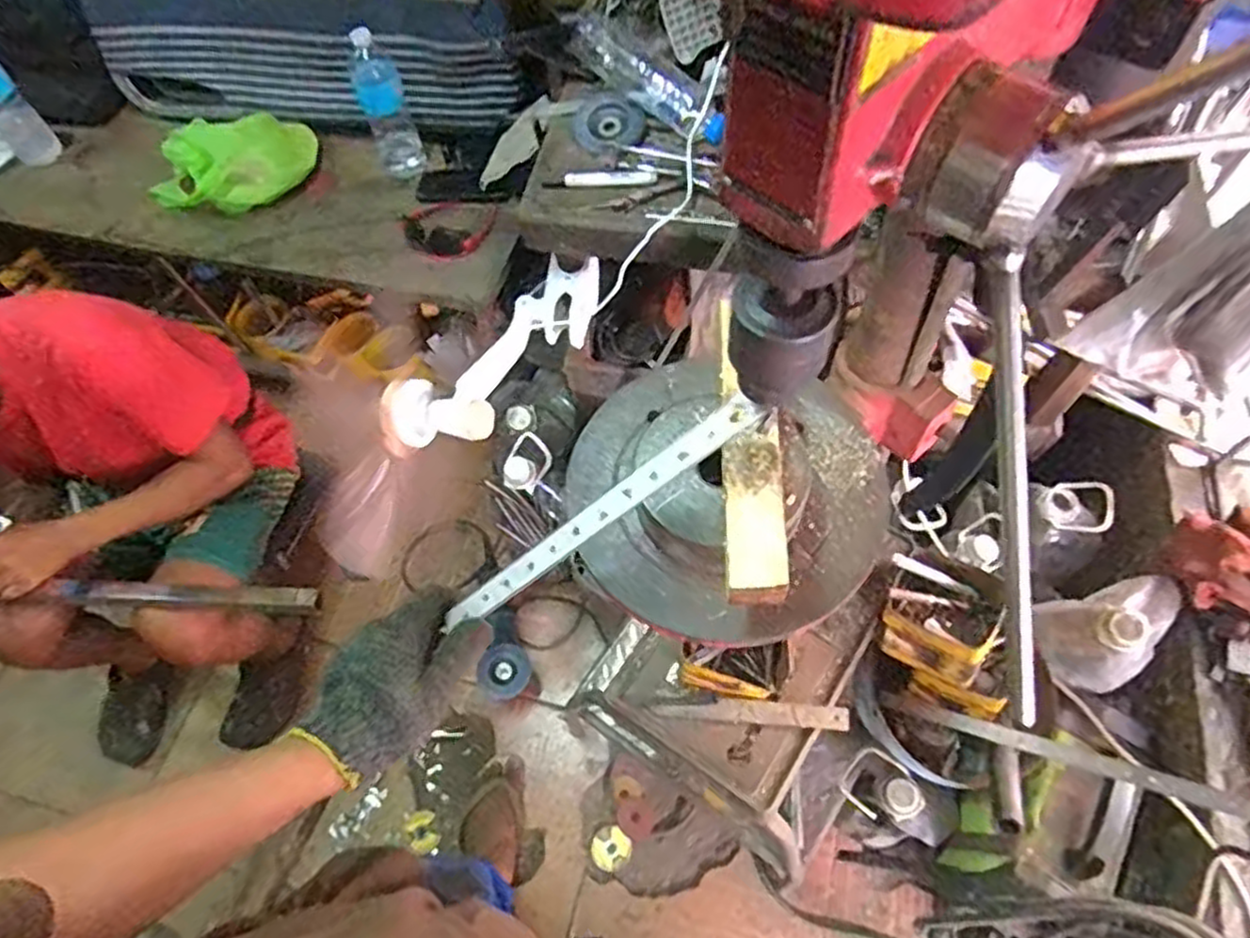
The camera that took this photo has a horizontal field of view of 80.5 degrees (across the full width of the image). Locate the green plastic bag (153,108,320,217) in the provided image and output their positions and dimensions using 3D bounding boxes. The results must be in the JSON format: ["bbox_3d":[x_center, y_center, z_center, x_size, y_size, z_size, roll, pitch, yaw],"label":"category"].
[{"bbox_3d":[-0.716,-0.563,1.349,0.301,0.115,0.156,-32,65,-13],"label":"green plastic bag"}]

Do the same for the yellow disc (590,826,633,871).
[{"bbox_3d":[-0.024,0.663,1.287,0.068,0.020,0.069,37,70,20],"label":"yellow disc"}]

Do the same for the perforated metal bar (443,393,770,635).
[{"bbox_3d":[-0.016,0.030,0.495,0.248,0.007,0.021,-37,74,18],"label":"perforated metal bar"}]

